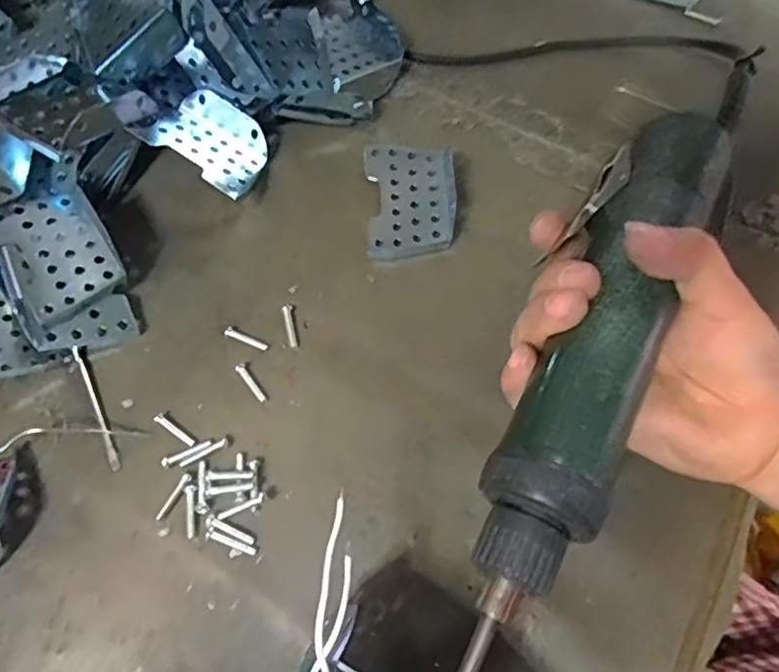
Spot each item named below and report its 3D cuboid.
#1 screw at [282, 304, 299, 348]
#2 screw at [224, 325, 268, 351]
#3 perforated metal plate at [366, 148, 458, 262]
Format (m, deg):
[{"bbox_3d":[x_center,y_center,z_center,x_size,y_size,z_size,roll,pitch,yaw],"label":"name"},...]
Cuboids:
[{"bbox_3d":[-0.050,-0.005,0.319,0.006,0.004,0.023,-8,65,-6],"label":"screw"},{"bbox_3d":[-0.071,0.001,0.315,0.023,0.004,0.005,24,66,9],"label":"screw"},{"bbox_3d":[0.012,-0.076,0.350,0.048,0.010,0.072,-2,64,-3],"label":"perforated metal plate"}]

